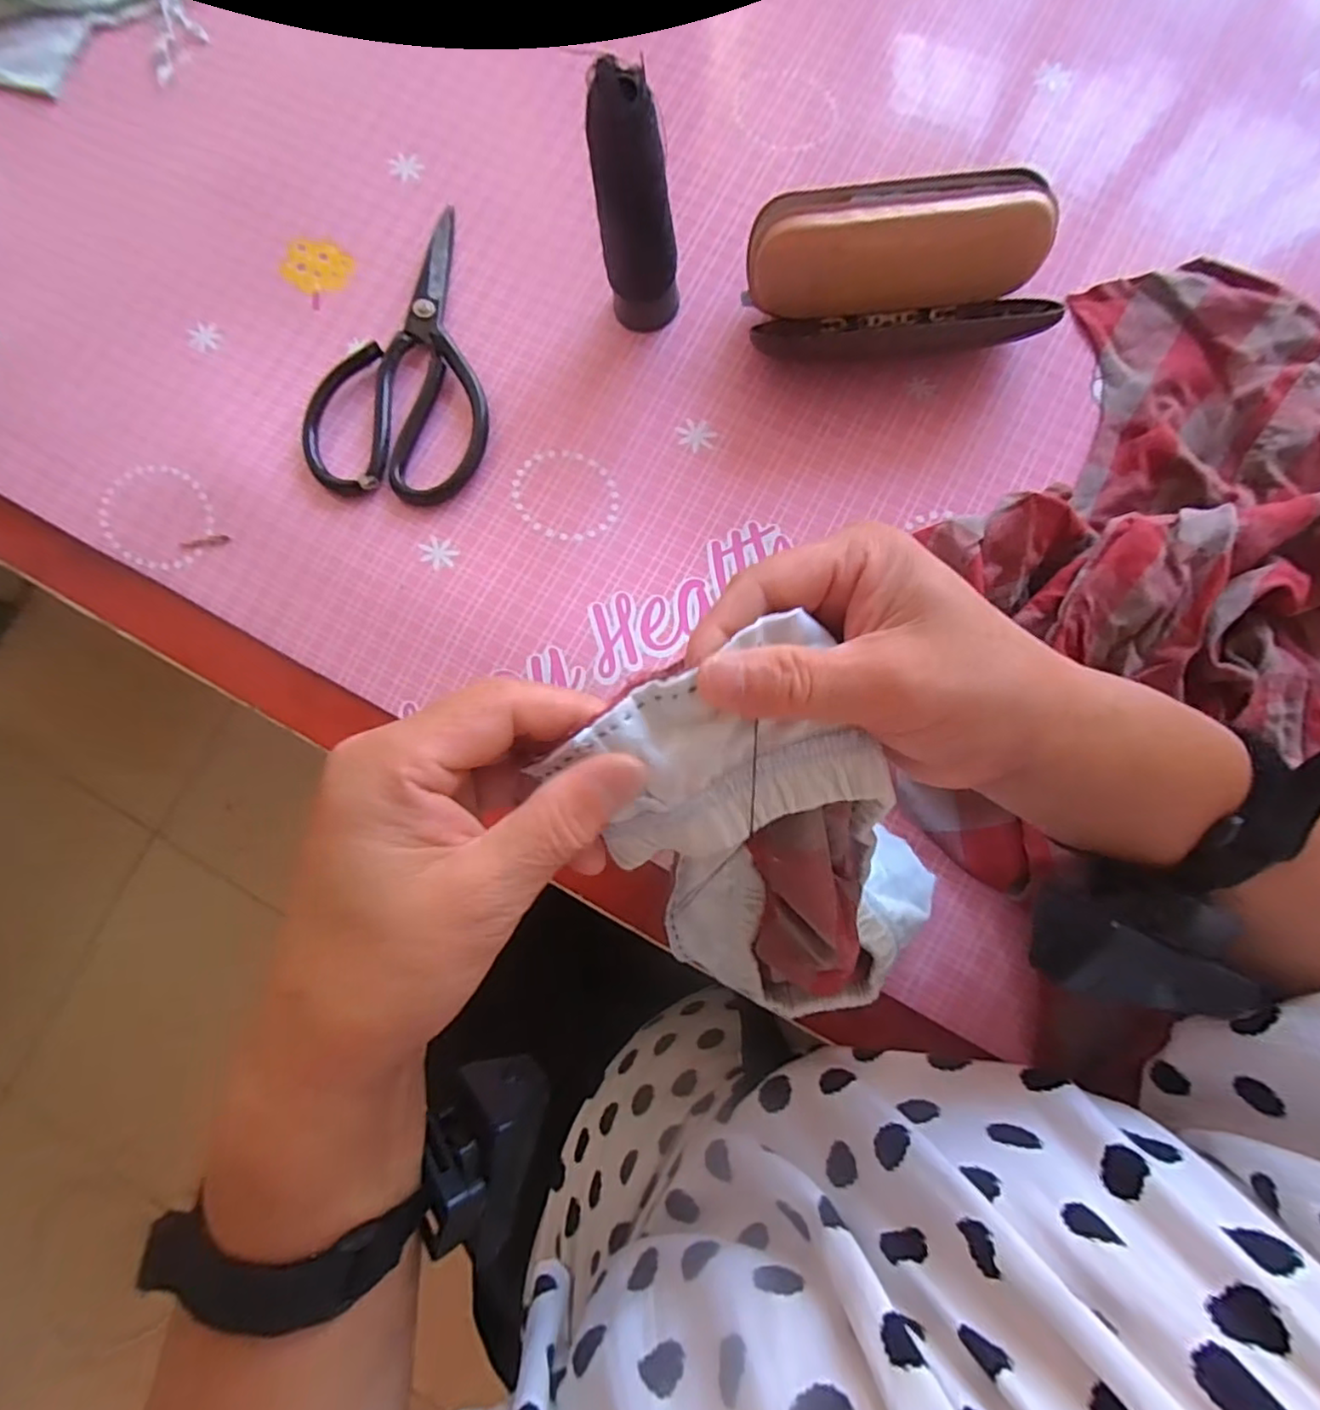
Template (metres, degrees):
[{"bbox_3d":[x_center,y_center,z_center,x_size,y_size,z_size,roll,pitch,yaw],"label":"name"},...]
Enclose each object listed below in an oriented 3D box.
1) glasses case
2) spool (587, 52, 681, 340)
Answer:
[{"bbox_3d":[0.129,-0.241,0.345,0.160,0.055,0.075,1,81,5],"label":"glasses case"},{"bbox_3d":[-0.011,-0.237,0.318,0.037,0.129,0.031,-8,81,4],"label":"spool"}]

